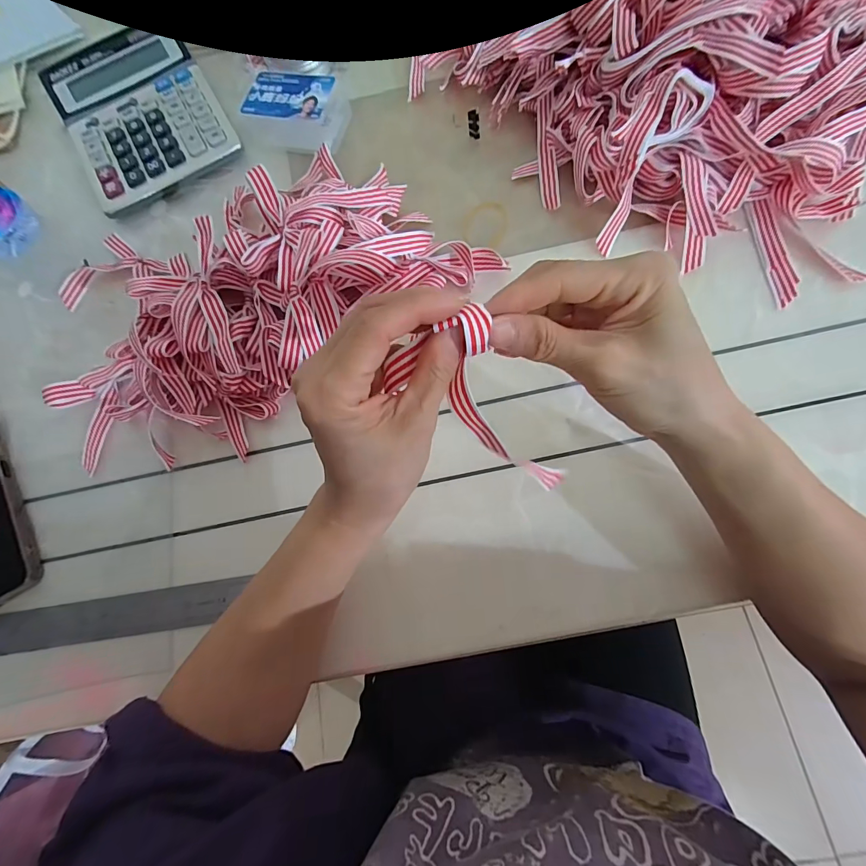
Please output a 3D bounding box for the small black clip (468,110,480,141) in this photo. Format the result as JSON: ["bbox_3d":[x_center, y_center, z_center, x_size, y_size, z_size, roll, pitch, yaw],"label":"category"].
[{"bbox_3d":[0.038,-0.280,0.371,0.010,0.008,0.022,-11,126,4],"label":"small black clip"}]

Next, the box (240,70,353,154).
[{"bbox_3d":[-0.132,-0.307,0.384,0.096,0.032,0.057,12,84,6],"label":"box"}]

